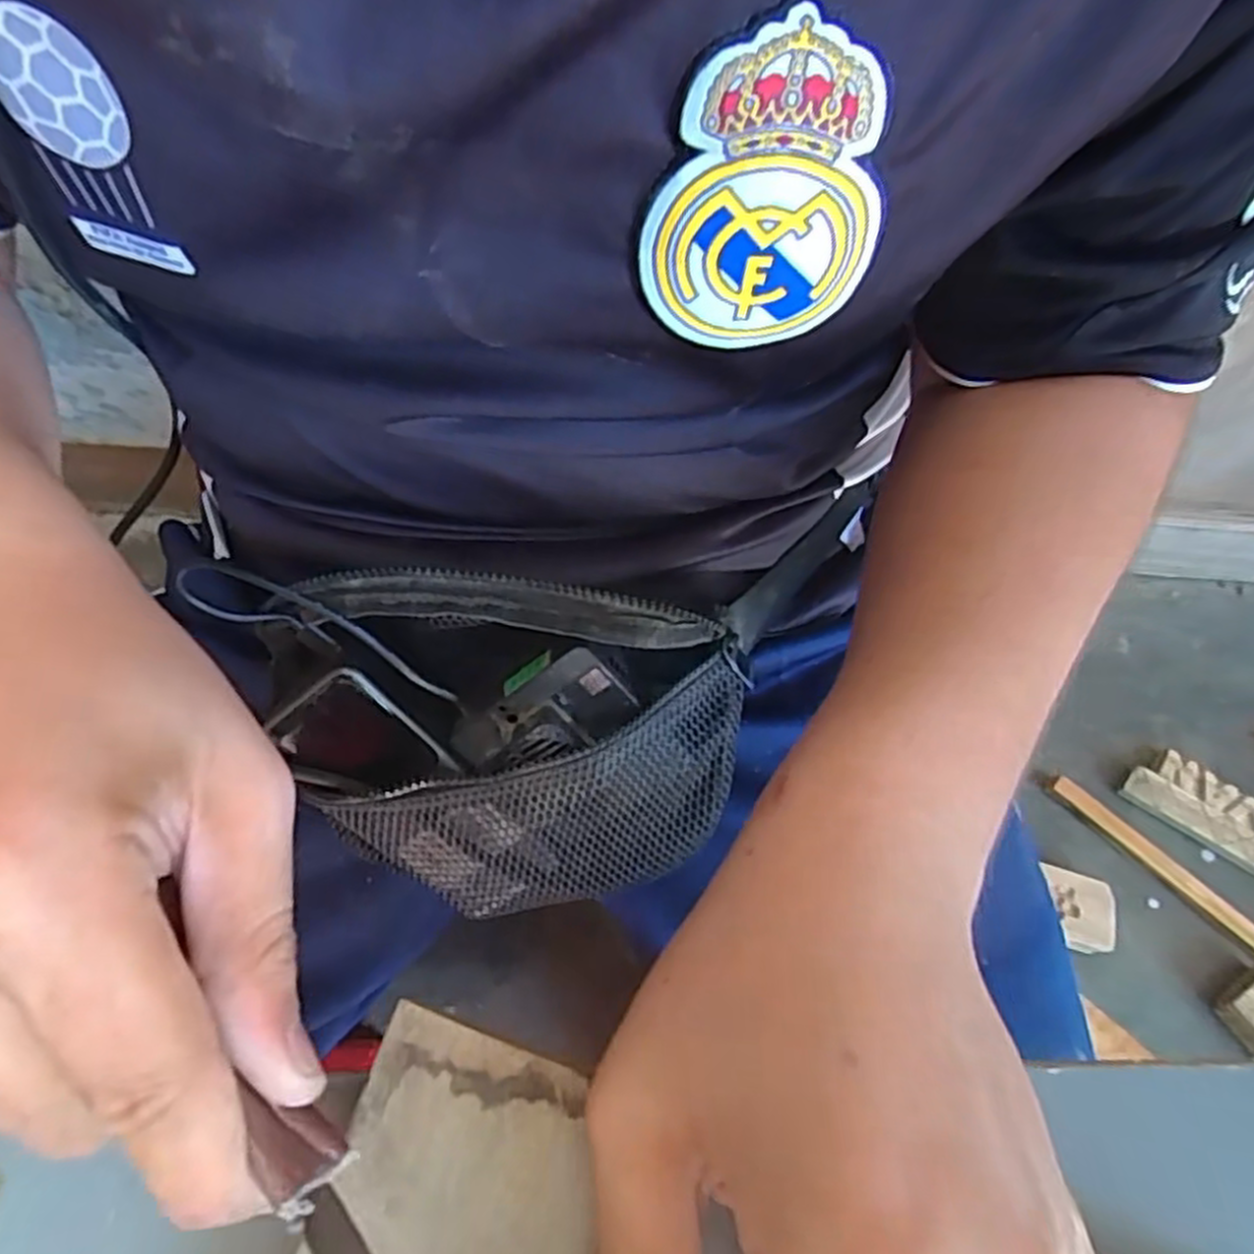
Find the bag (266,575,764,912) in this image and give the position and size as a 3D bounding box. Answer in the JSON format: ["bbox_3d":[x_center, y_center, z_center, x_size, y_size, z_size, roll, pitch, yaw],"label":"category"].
[{"bbox_3d":[-0.051,0.054,0.317,0.200,0.114,0.107,3,64,-1],"label":"bag"}]

